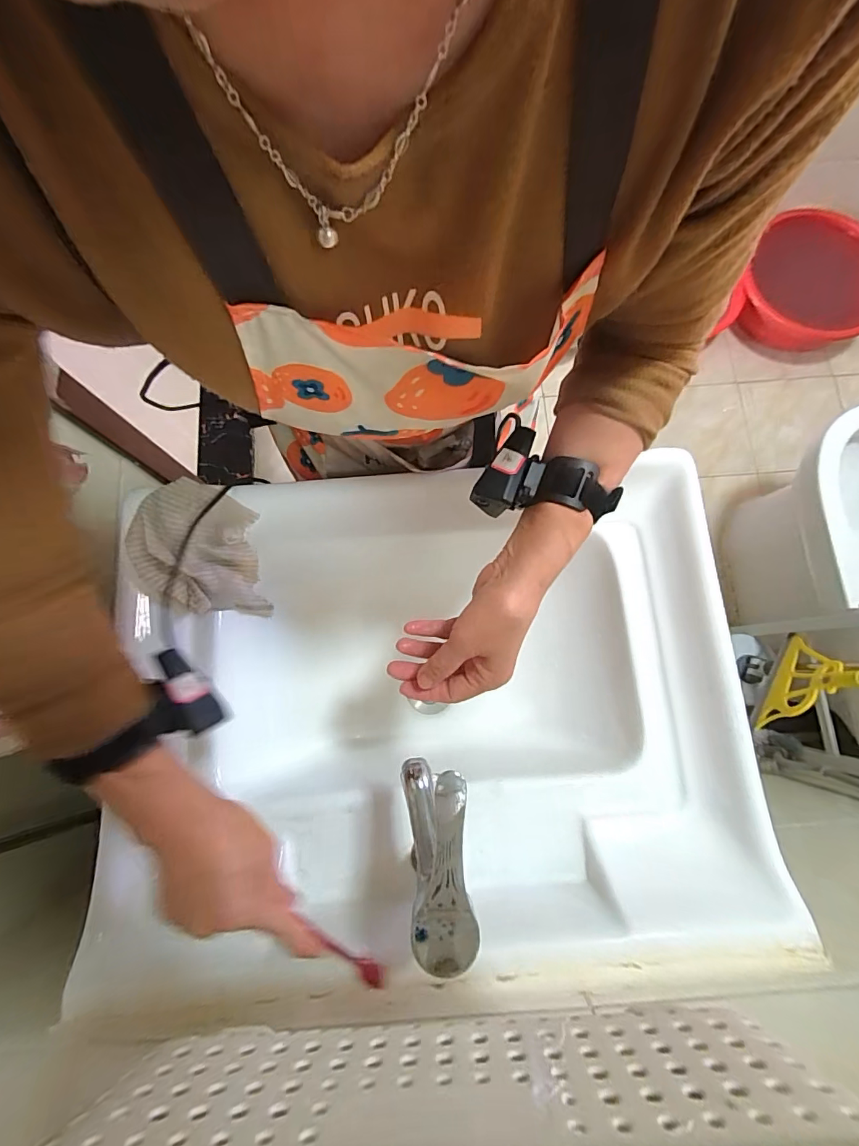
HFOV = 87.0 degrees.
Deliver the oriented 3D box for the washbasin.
[{"bbox_3d":[-0.002,0.136,0.523,0.599,0.224,0.436,-4,78,0],"label":"washbasin"}]

